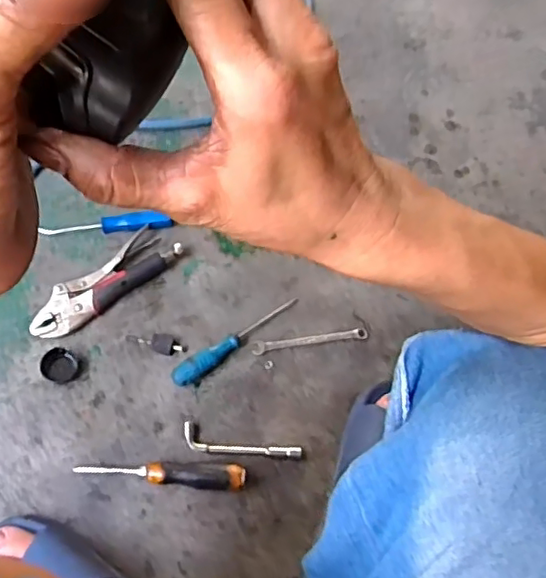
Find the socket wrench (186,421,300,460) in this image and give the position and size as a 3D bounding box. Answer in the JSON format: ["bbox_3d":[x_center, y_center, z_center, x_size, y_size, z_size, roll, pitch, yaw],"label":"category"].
[{"bbox_3d":[-0.038,0.192,0.722,0.146,0.018,0.031,14,61,0],"label":"socket wrench"}]

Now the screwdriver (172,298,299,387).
[{"bbox_3d":[-0.048,0.066,0.782,0.196,0.027,0.027,-33,70,-30],"label":"screwdriver"}]

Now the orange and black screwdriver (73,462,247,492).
[{"bbox_3d":[-0.131,0.215,0.697,0.197,0.028,0.027,7,61,-3],"label":"orange and black screwdriver"}]

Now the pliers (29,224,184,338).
[{"bbox_3d":[-0.225,-0.009,0.794,0.213,0.019,0.059,-37,72,-23],"label":"pliers"}]

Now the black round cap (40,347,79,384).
[{"bbox_3d":[-0.268,0.095,0.745,0.045,0.017,0.042,3,62,-5],"label":"black round cap"}]

